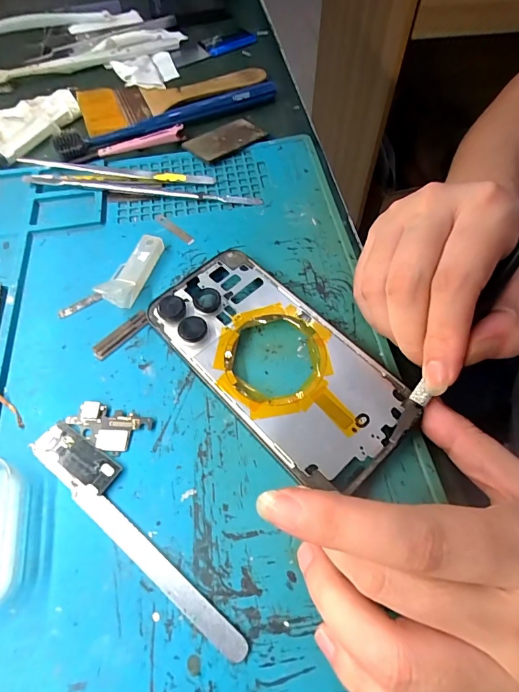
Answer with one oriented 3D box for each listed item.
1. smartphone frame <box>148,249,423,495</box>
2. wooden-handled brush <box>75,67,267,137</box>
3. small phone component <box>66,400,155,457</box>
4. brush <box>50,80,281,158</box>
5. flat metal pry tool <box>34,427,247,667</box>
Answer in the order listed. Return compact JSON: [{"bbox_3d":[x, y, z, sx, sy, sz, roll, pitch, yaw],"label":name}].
[{"bbox_3d":[0.007,0.004,0.206,0.070,0.007,0.144,-39,66,-19],"label":"smartphone frame"},{"bbox_3d":[-0.075,-0.224,0.347,0.162,0.006,0.060,-23,62,-12],"label":"wooden-handled brush"},{"bbox_3d":[-0.076,0.040,0.195,0.040,0.004,0.021,15,61,9],"label":"small phone component"},{"bbox_3d":[-0.070,-0.186,0.317,0.184,0.013,0.022,-23,62,-12],"label":"brush"},{"bbox_3d":[-0.058,0.081,0.171,0.131,0.004,0.012,37,67,20],"label":"flat metal pry tool"}]

